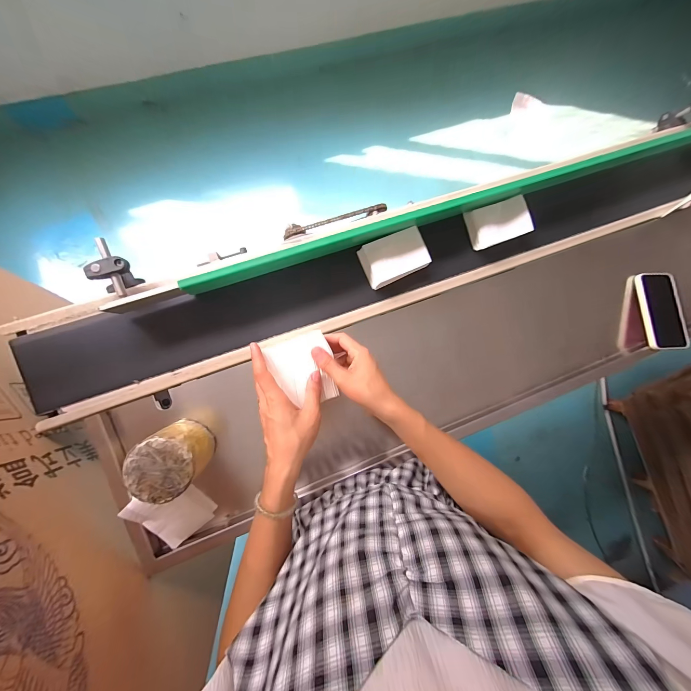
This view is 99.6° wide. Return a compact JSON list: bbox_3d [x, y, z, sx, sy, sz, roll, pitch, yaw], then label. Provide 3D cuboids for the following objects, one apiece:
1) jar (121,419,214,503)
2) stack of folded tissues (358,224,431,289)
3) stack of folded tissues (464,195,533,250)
[{"bbox_3d":[-0.235,0.155,0.404,0.079,0.094,0.079,0,87,-9],"label":"jar"},{"bbox_3d":[0.084,-0.149,0.494,0.108,0.024,0.071,-24,91,-9],"label":"stack of folded tissues"},{"bbox_3d":[0.276,-0.220,0.526,0.106,0.028,0.069,-18,90,-9],"label":"stack of folded tissues"}]

